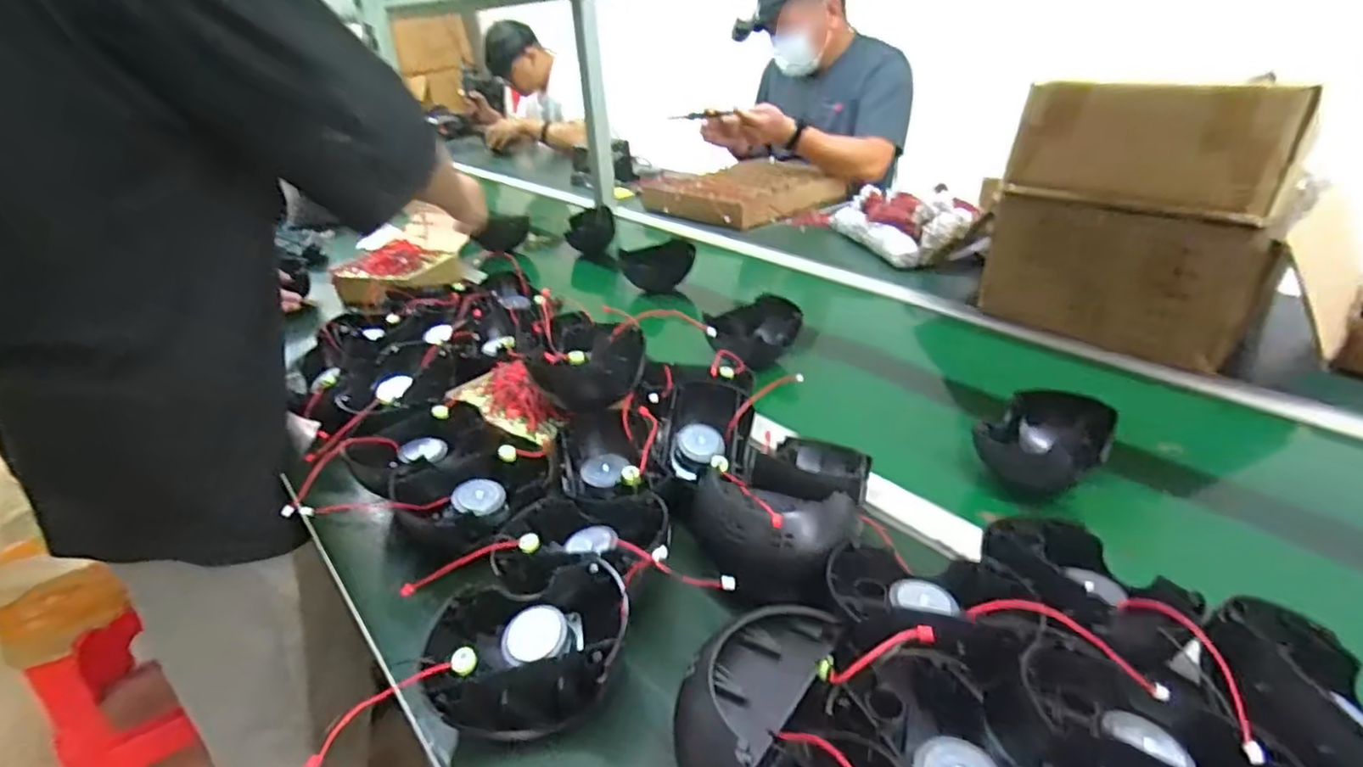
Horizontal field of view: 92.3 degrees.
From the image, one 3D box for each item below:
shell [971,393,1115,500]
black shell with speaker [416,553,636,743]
[{"bbox_3d":[0.334,0.054,0.607,0.095,0.056,0.109,23,38,38],"label":"shell"},{"bbox_3d":[-0.098,0.179,0.440,0.133,0.079,0.091,-5,29,-2],"label":"black shell with speaker"}]

